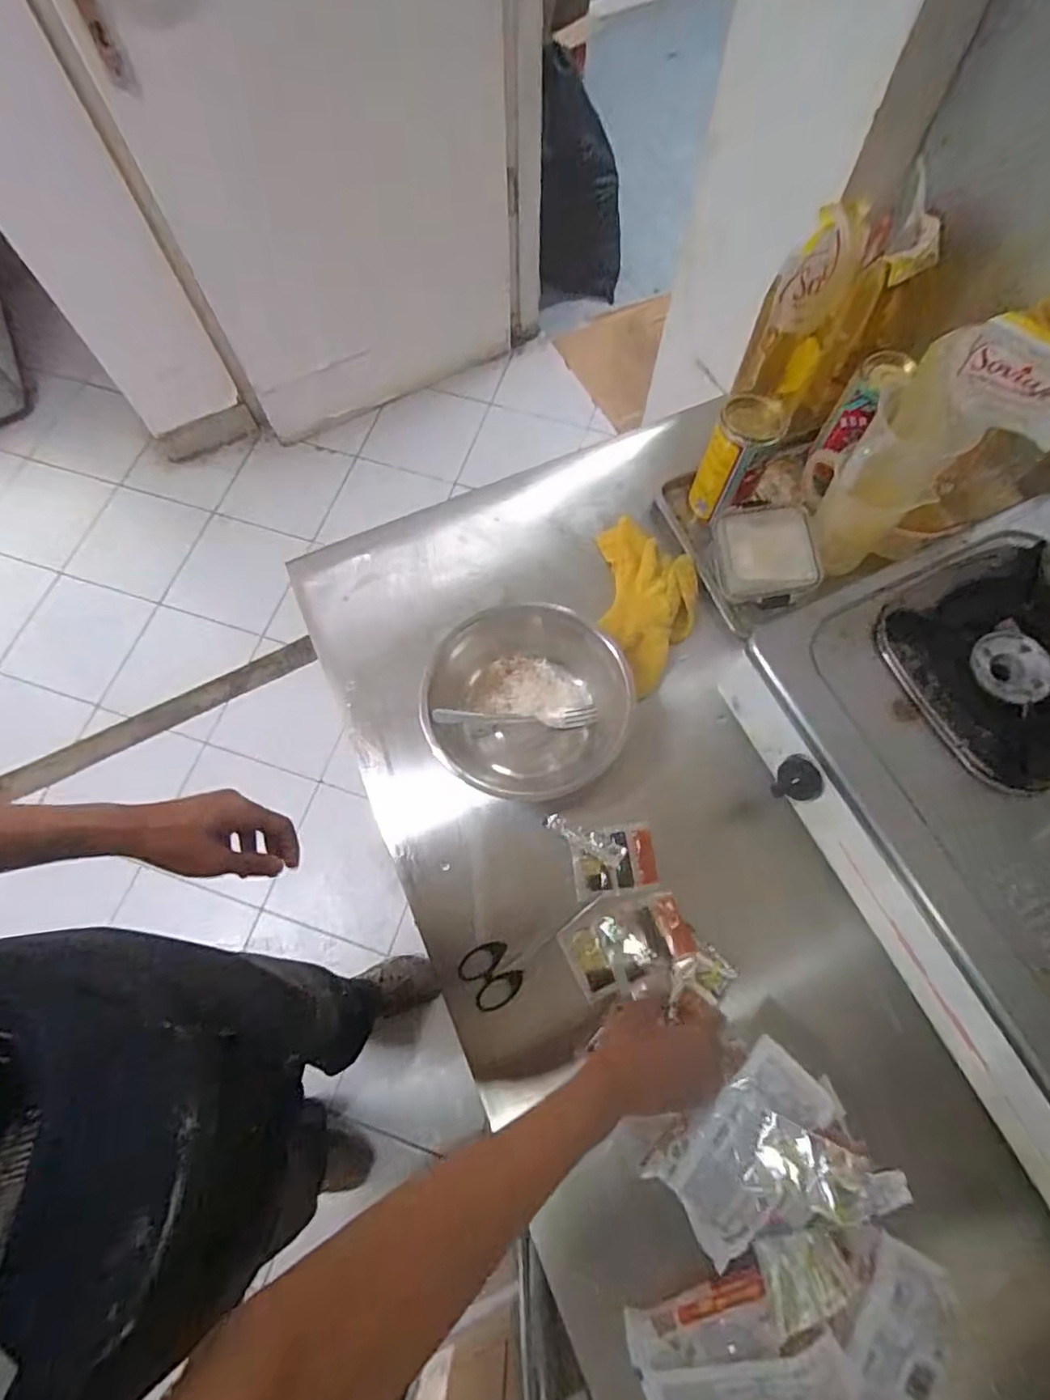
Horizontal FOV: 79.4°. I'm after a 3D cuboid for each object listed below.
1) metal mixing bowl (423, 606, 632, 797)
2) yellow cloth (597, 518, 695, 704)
[{"bbox_3d":[-0.001,0.001,0.669,0.205,0.081,0.186,-11,70,-4],"label":"metal mixing bowl"},{"bbox_3d":[0.142,-0.115,0.733,0.104,0.046,0.211,1,69,1],"label":"yellow cloth"}]

